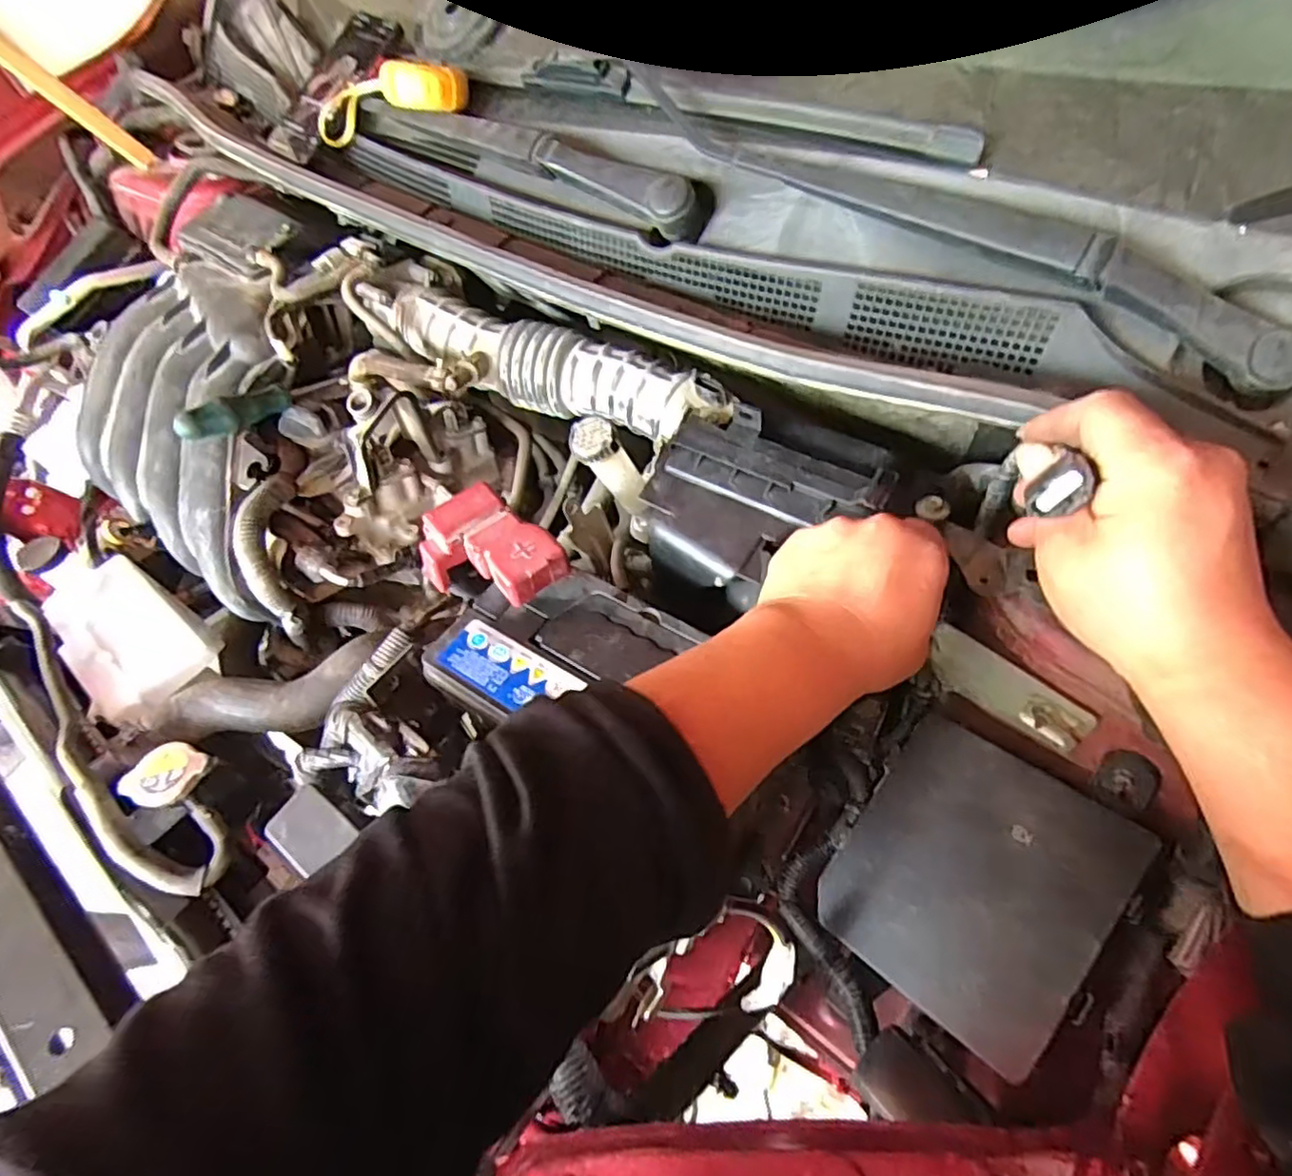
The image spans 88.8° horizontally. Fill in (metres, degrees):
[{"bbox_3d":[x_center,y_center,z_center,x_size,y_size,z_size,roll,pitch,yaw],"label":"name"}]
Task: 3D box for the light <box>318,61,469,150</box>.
[{"bbox_3d":[-0.232,-0.435,0.586,0.151,0.049,0.046,4,55,23],"label":"light"}]

